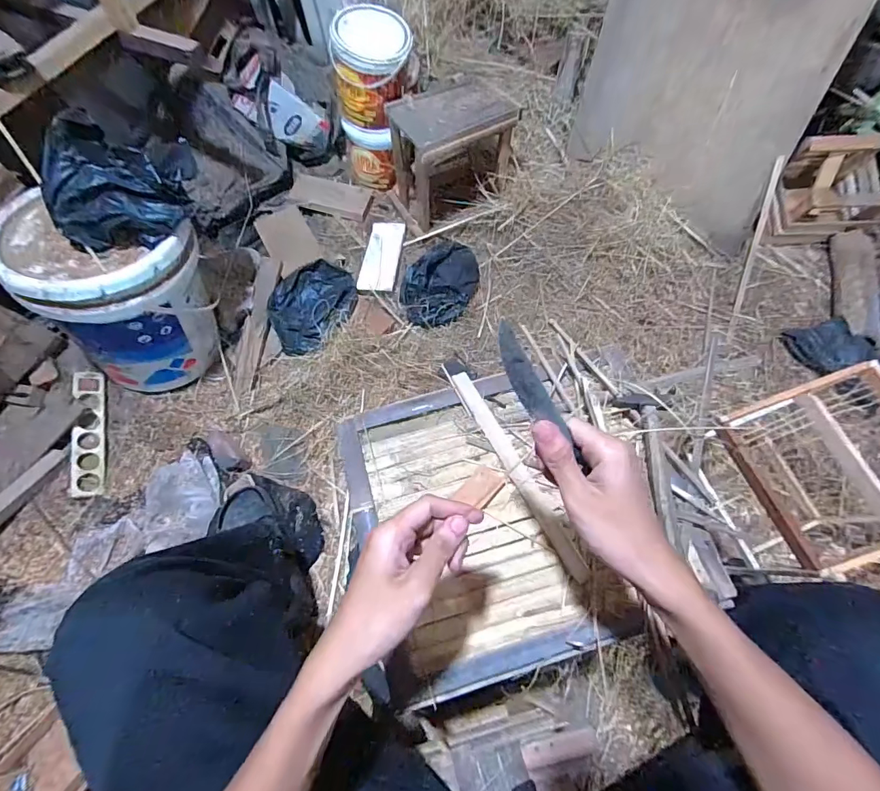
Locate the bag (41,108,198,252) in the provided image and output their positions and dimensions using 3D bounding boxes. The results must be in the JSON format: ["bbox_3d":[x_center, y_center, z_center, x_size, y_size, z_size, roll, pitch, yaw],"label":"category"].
[{"bbox_3d":[-0.534,-0.353,0.745,0.181,0.140,0.181,4,65,4],"label":"bag"}]

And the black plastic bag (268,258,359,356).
[{"bbox_3d":[-0.307,-0.222,1.083,0.216,0.069,0.220,-27,67,-9],"label":"black plastic bag"}]

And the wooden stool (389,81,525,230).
[{"bbox_3d":[0.032,-0.610,1.137,0.271,0.247,0.190,-29,67,-10],"label":"wooden stool"}]

